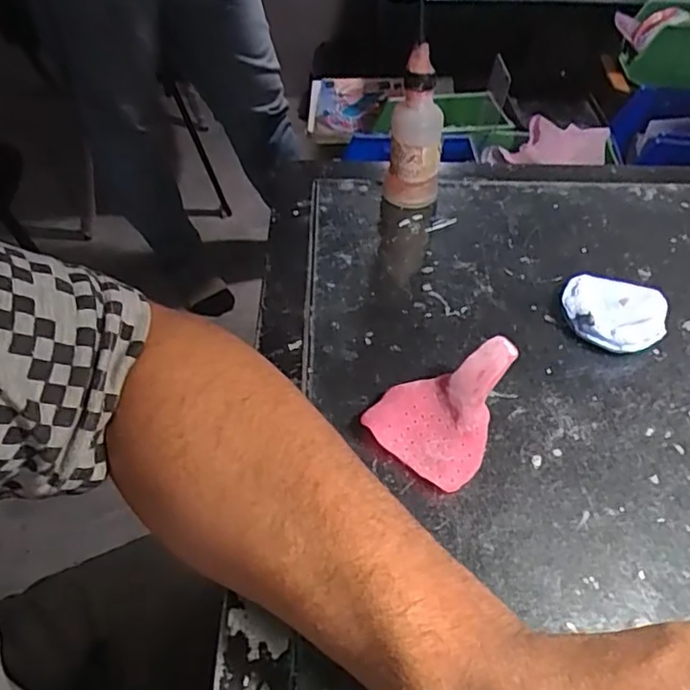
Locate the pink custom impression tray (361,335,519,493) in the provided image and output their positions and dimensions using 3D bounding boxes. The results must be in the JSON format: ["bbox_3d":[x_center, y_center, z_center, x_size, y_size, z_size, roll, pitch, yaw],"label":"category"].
[{"bbox_3d":[0.048,0.029,0.329,0.061,0.046,0.068,22,50,18],"label":"pink custom impression tray"}]

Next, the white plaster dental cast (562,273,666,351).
[{"bbox_3d":[0.171,-0.018,0.396,0.061,0.021,0.056,14,48,11],"label":"white plaster dental cast"}]

